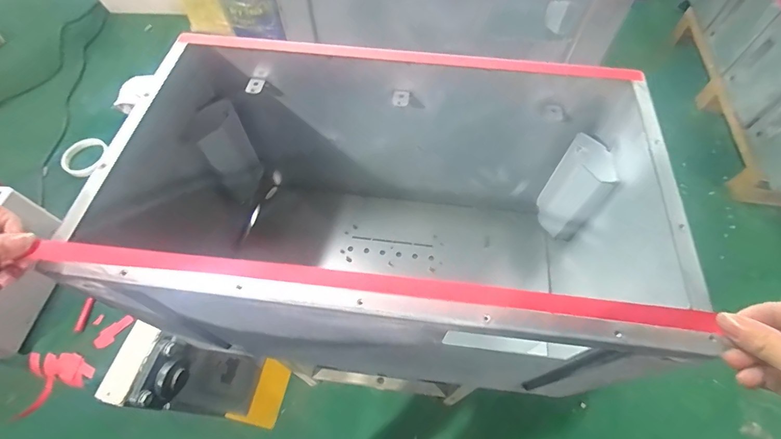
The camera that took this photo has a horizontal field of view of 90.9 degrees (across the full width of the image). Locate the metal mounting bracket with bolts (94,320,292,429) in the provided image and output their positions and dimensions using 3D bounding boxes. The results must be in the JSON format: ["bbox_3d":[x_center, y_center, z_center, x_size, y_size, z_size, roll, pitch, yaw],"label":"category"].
[{"bbox_3d":[-0.356,0.289,0.720,0.088,0.354,0.131,12,62,8],"label":"metal mounting bracket with bolts"}]

